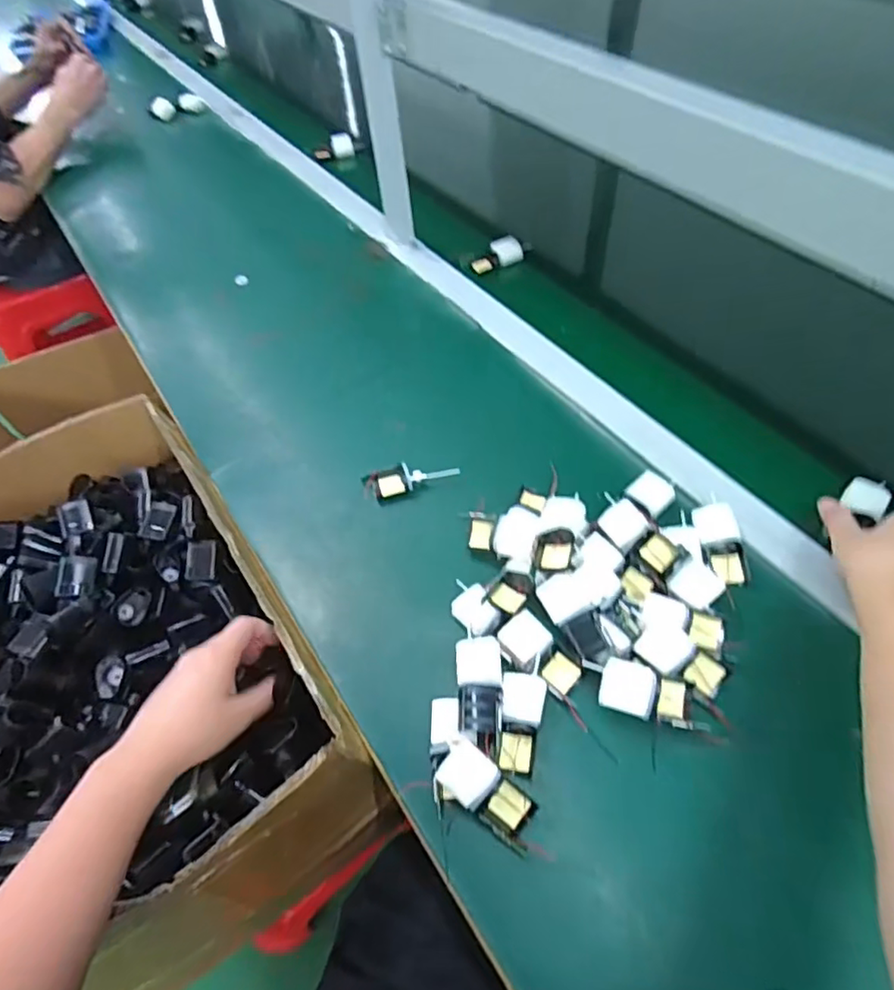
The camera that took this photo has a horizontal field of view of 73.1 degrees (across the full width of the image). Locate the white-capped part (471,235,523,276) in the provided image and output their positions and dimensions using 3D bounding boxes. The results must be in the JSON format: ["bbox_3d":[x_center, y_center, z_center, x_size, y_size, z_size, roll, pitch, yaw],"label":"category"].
[{"bbox_3d":[0.073,-0.359,0.898,0.075,0.025,0.041,-17,54,-8],"label":"white-capped part"}]

